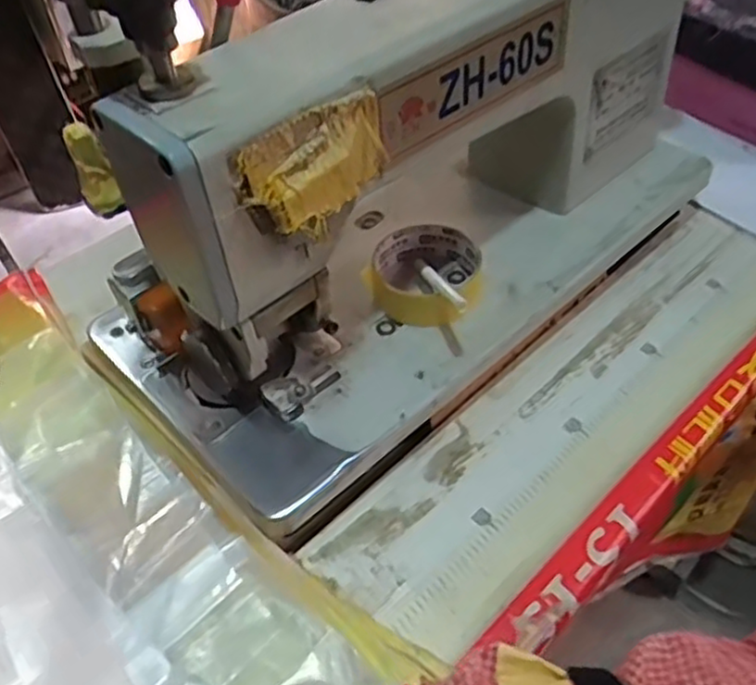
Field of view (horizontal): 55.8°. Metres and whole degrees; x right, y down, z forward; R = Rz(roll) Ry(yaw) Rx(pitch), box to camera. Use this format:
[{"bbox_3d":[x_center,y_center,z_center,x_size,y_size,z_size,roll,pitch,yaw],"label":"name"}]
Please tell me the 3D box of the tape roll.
[{"bbox_3d":[0.037,-0.051,0.533,0.080,0.033,0.077,-2,47,2],"label":"tape roll"}]

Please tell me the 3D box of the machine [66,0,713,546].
[{"bbox_3d":[0.064,-0.151,0.515,0.219,0.226,0.508,32,57,28],"label":"machine"}]

